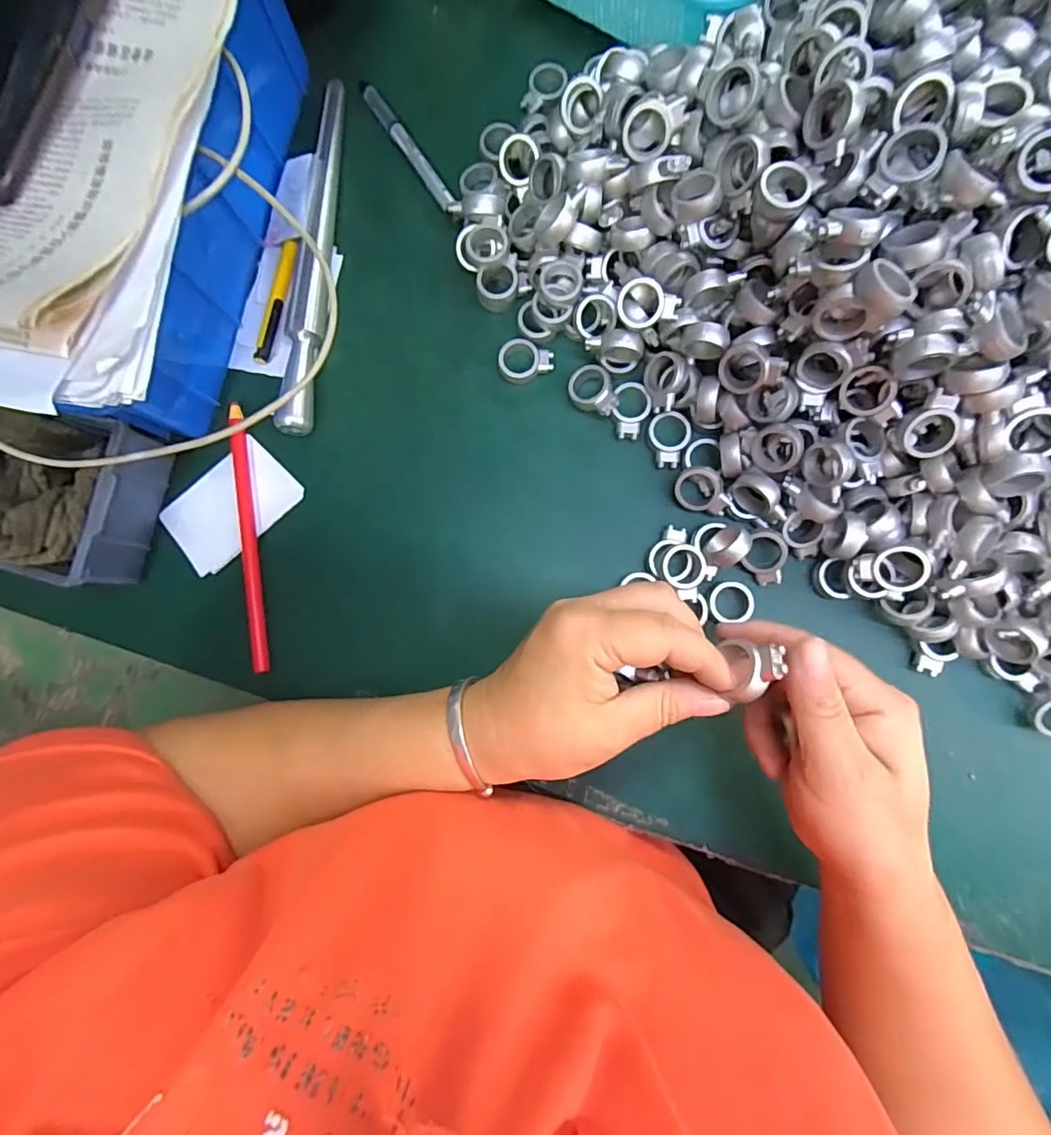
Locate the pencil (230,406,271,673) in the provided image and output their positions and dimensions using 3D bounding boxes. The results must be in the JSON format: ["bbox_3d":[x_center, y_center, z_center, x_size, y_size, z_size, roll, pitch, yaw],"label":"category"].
[{"bbox_3d":[-0.174,-0.019,0.334,0.009,0.010,0.167,-7,85,4],"label":"pencil"}]

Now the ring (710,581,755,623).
[{"bbox_3d":[0.121,0.020,0.312,0.026,0.008,0.023,-8,85,4],"label":"ring"}]

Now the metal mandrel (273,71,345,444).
[{"bbox_3d":[-0.132,-0.198,0.337,0.019,0.023,0.229,4,86,4],"label":"metal mandrel"}]

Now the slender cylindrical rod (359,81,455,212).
[{"bbox_3d":[-0.078,-0.275,0.346,0.010,0.007,0.103,-34,84,1],"label":"slender cylindrical rod"}]

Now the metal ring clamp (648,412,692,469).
[{"bbox_3d":[0.088,-0.078,0.325,0.024,0.007,0.033,4,86,4],"label":"metal ring clamp"}]

